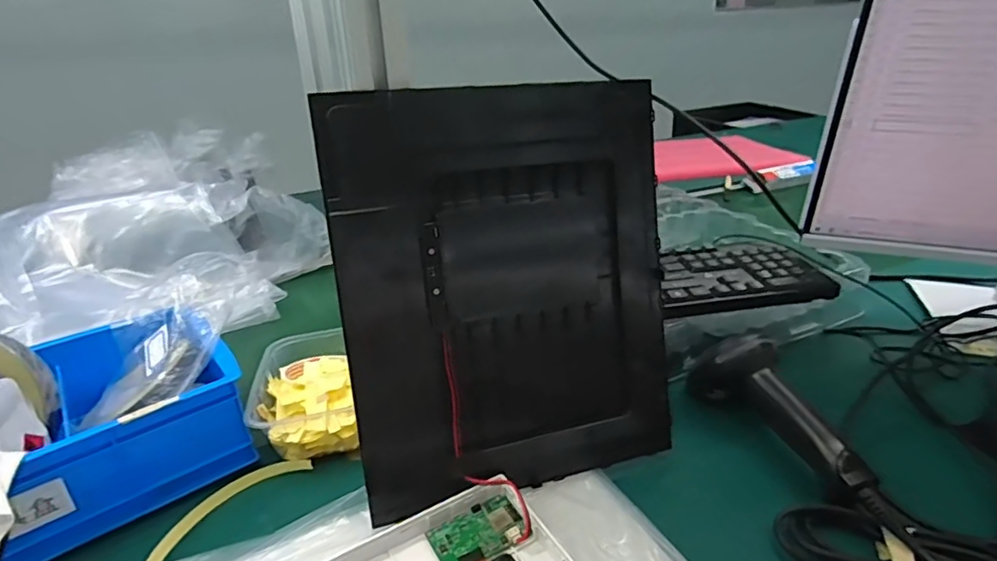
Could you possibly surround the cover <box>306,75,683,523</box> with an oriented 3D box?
[{"bbox_3d":[0.016,0.010,0.402,0.242,0.285,0.017,-9,11,-19],"label":"cover"}]

